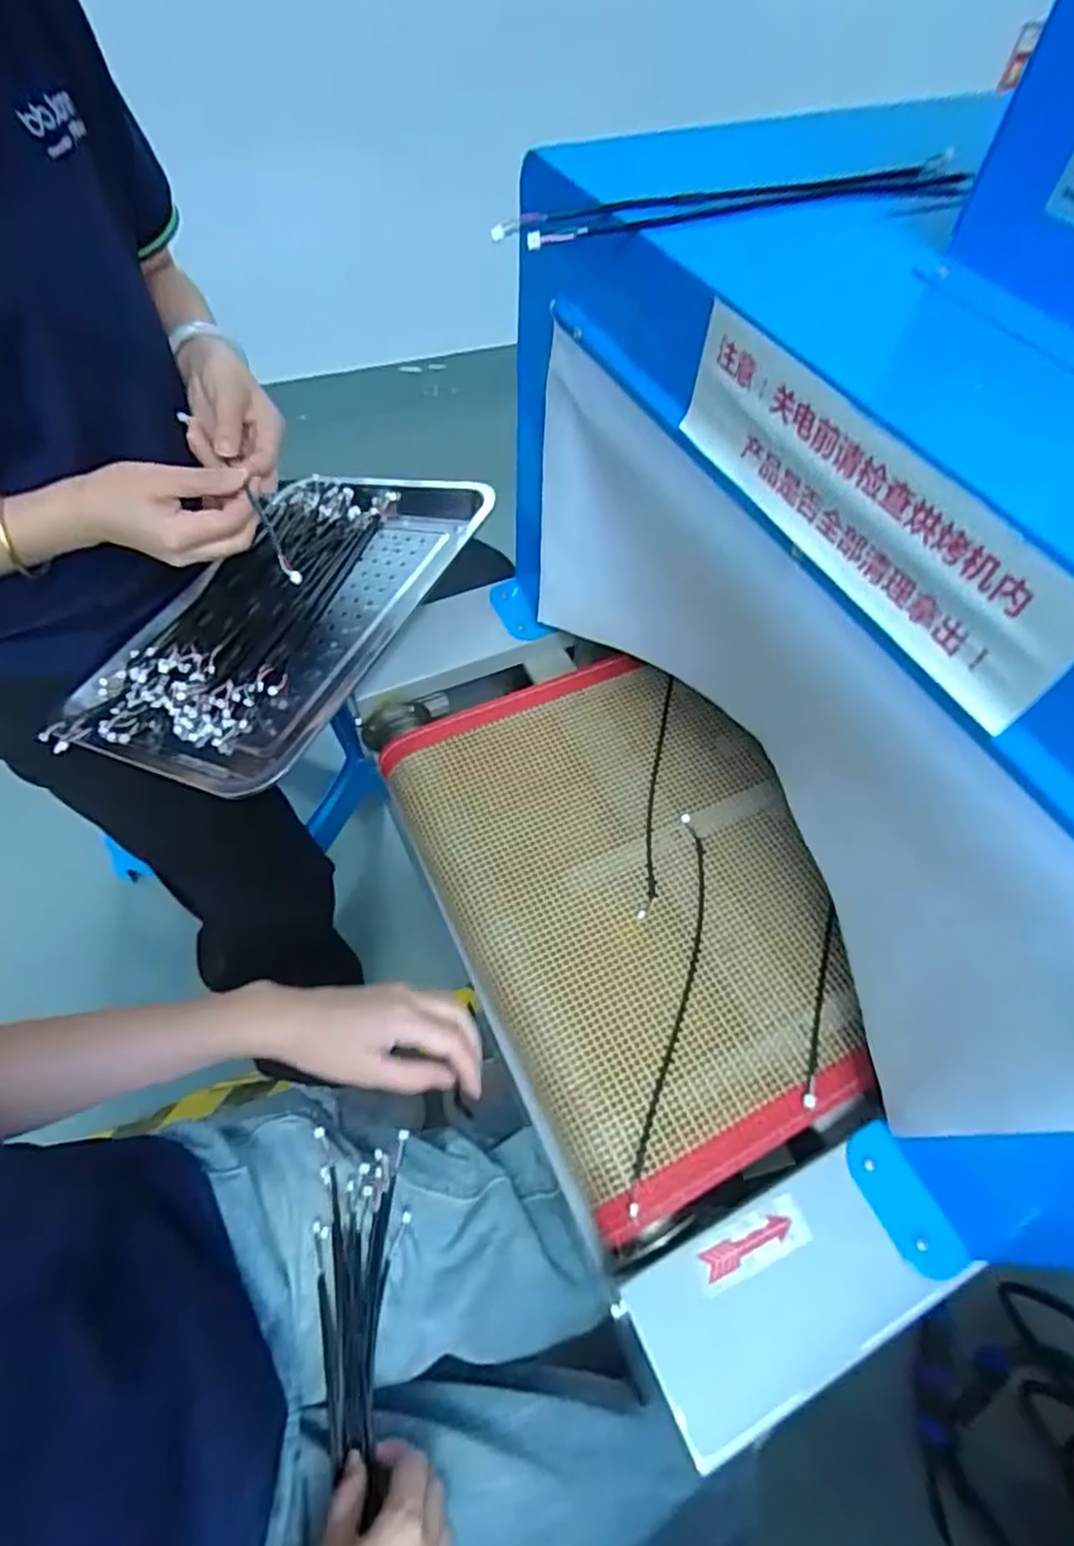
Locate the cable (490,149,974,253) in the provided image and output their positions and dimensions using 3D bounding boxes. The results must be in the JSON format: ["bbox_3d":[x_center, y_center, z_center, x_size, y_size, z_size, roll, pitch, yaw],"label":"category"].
[{"bbox_3d":[0.110,-0.300,0.360,0.275,0.010,0.028,-18,60,-13],"label":"cable"}]

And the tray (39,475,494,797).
[{"bbox_3d":[-0.240,-0.158,0.653,0.275,0.053,0.401,19,62,18],"label":"tray"}]

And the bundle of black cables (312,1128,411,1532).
[{"bbox_3d":[-0.099,0.390,0.407,0.058,0.030,0.326,-8,52,-8],"label":"bundle of black cables"}]

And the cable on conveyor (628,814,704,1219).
[{"bbox_3d":[0.097,0.150,0.478,0.025,0.009,0.274,12,58,5],"label":"cable on conveyor"}]

